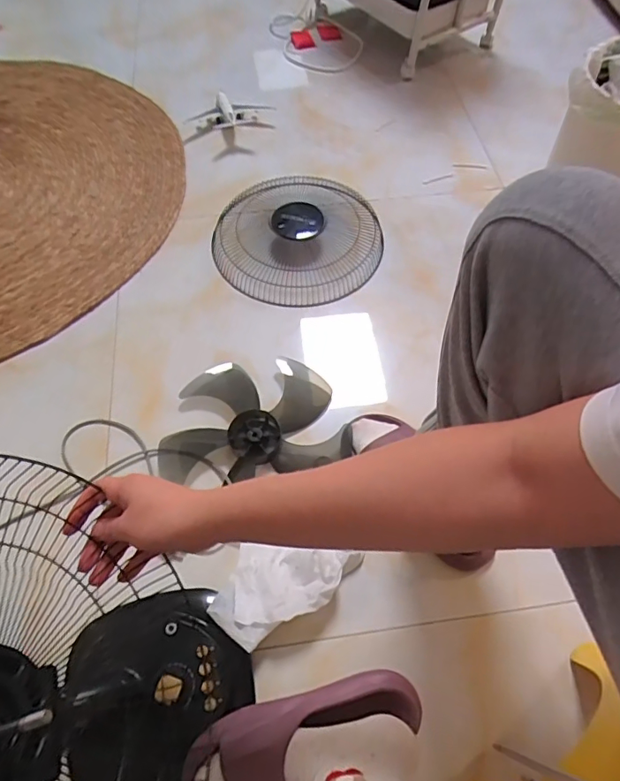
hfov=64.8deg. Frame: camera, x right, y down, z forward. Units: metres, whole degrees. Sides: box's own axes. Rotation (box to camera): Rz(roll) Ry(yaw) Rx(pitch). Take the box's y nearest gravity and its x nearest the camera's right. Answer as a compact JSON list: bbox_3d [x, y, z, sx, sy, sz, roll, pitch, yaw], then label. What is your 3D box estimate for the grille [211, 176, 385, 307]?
[{"bbox_3d":[-0.019,-0.299,0.919,0.300,0.053,0.303,1,61,-1],"label":"grille"}]

